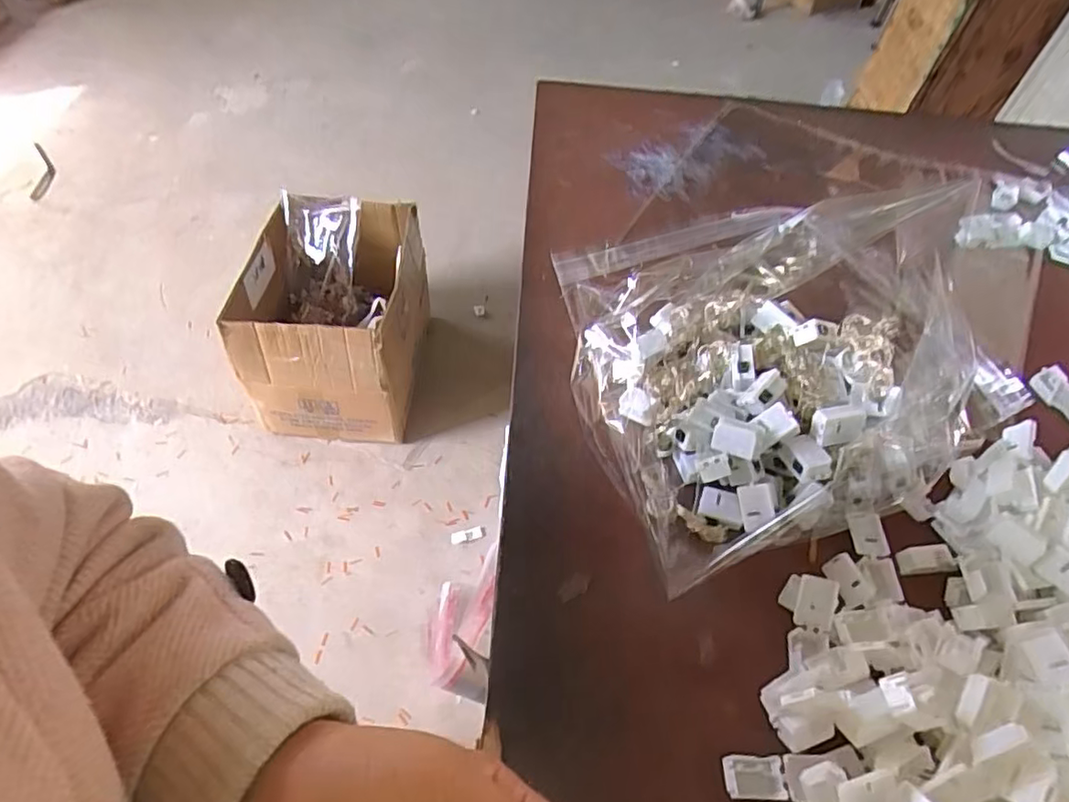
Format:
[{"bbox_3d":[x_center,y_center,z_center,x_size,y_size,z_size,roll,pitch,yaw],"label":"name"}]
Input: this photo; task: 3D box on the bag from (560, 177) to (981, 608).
[{"bbox_3d":[0.128,-0.013,0.364,0.207,0.117,0.180,-21,57,-18],"label":"bag"}]

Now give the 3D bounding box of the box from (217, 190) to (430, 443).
[{"bbox_3d":[-0.393,-0.161,1.201,0.299,0.314,0.388,5,53,0],"label":"box"}]

